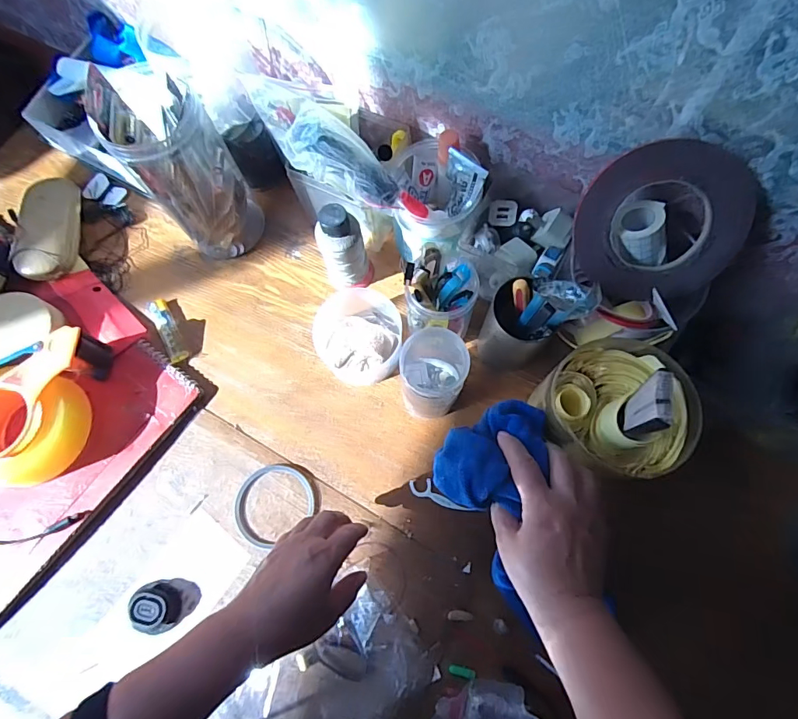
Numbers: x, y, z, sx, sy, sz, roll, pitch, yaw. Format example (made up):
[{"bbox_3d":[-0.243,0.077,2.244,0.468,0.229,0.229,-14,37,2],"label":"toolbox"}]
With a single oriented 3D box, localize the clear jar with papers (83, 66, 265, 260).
[{"bbox_3d":[-0.233,-0.214,0.503,0.094,0.217,0.096,-27,73,-7],"label":"clear jar with papers"}]

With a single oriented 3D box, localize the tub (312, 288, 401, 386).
[{"bbox_3d":[-0.043,-0.033,0.518,0.094,0.064,0.114,3,72,3],"label":"tub"}]

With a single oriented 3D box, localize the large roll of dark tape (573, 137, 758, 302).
[{"bbox_3d":[0.231,-0.119,0.403,0.140,0.137,0.030,18,32,3],"label":"large roll of dark tape"}]

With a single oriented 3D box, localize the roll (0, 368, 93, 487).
[{"bbox_3d":[-0.404,0.072,0.473,0.102,0.052,0.110,-1,72,2],"label":"roll"}]

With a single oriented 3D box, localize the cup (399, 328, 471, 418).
[{"bbox_3d":[0.035,0.016,0.463,0.059,0.133,0.062,-1,72,2],"label":"cup"}]

